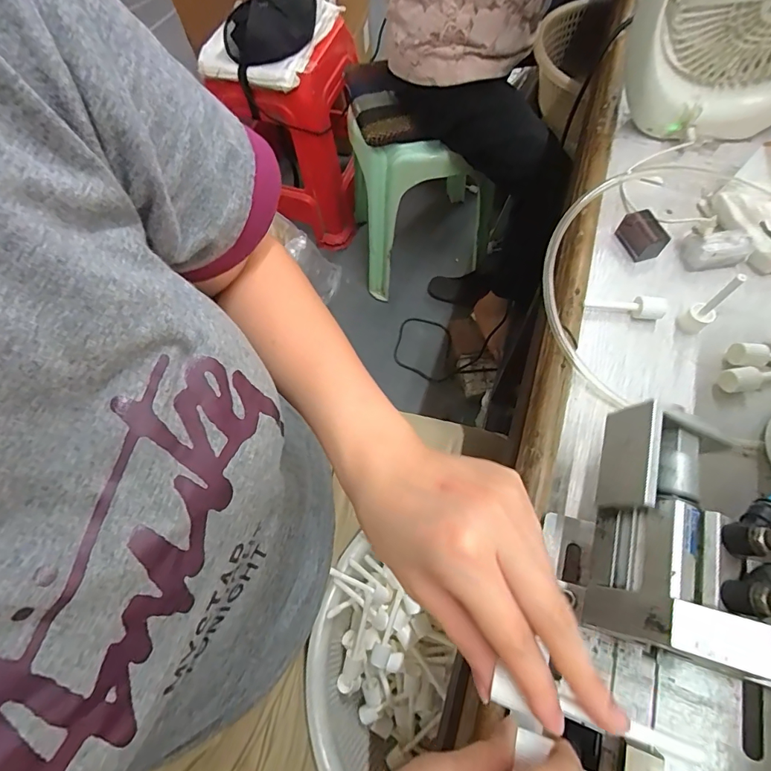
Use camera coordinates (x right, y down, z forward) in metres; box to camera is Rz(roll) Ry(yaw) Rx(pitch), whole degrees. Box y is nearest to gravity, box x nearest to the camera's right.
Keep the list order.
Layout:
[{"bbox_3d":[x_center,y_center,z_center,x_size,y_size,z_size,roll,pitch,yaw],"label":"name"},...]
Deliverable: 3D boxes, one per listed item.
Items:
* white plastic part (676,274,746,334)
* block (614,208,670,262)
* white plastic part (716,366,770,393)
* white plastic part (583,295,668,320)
[{"bbox_3d":[0.252,-0.062,0.342,0.015,0.062,0.019,-36,69,-13],"label":"white plastic part"},{"bbox_3d":[0.232,-0.136,0.400,0.025,0.025,0.040,-18,66,-5],"label":"block"},{"bbox_3d":[0.298,-0.008,0.339,0.077,0.015,0.017,-9,65,-1],"label":"white plastic part"},{"bbox_3d":[0.201,-0.065,0.370,0.063,0.016,0.014,3,65,5],"label":"white plastic part"}]

